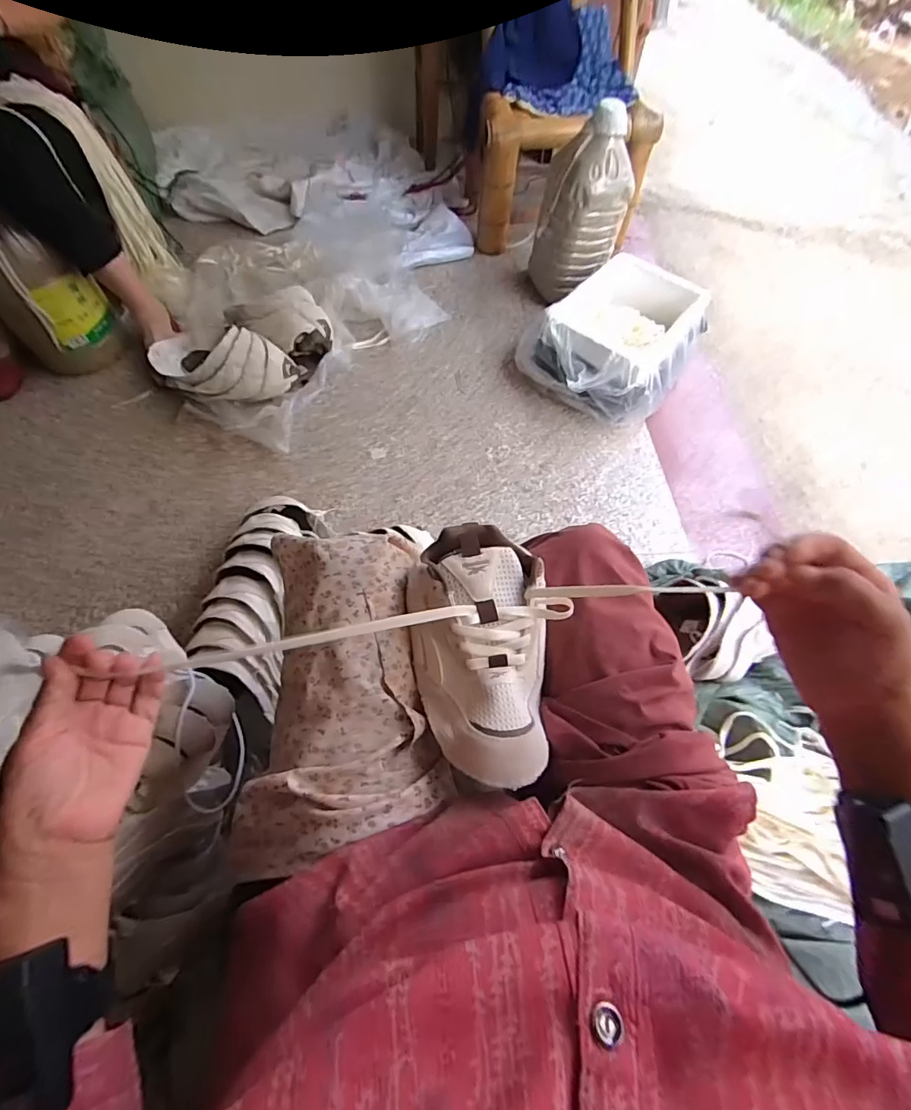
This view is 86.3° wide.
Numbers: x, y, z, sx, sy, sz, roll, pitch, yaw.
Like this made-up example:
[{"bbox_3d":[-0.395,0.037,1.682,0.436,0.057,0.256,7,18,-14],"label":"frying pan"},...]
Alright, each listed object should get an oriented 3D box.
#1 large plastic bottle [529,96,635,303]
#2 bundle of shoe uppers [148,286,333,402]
[{"bbox_3d":[0.308,-0.841,1.188,0.150,0.357,0.177,-20,64,-14],"label":"large plastic bottle"},{"bbox_3d":[-0.465,-0.470,1.090,0.260,0.131,0.361,37,65,16],"label":"bundle of shoe uppers"}]

